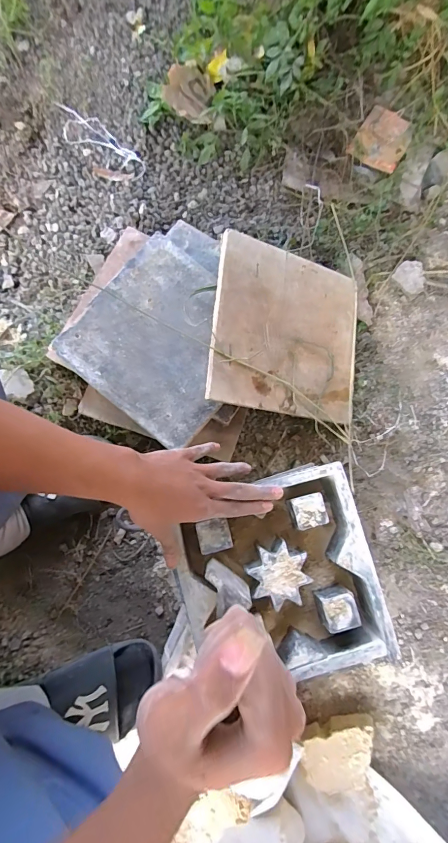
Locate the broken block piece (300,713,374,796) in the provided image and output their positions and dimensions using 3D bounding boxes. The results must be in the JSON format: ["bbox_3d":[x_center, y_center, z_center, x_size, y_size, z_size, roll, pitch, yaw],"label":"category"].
[{"bbox_3d":[0.161,0.460,0.534,0.106,0.031,0.081,-16,80,-4],"label":"broken block piece"}]

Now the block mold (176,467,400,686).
[{"bbox_3d":[0.064,0.188,0.483,0.224,0.062,0.224,-14,80,-4],"label":"block mold"}]

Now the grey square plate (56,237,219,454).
[{"bbox_3d":[-0.085,-0.122,0.573,0.237,0.016,0.245,38,81,6],"label":"grey square plate"}]

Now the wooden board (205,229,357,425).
[{"bbox_3d":[0.100,-0.131,0.575,0.248,0.009,0.241,8,84,-27],"label":"wooden board"}]

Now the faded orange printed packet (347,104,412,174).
[{"bbox_3d":[0.270,-0.479,0.661,0.084,0.023,0.106,30,79,4],"label":"faded orange printed packet"}]

